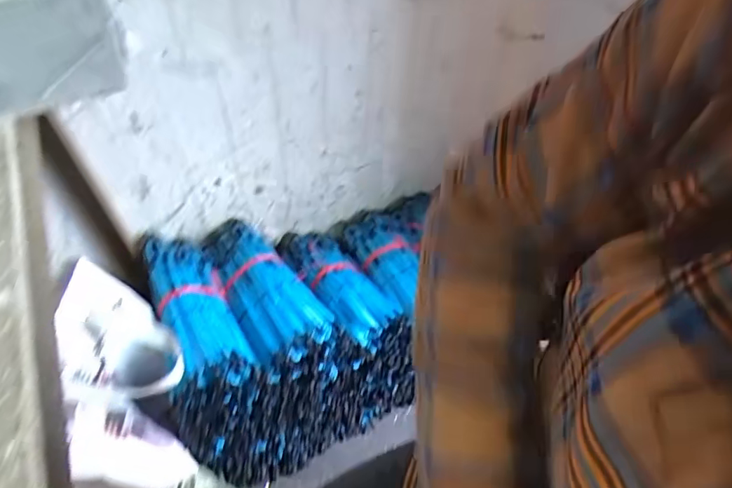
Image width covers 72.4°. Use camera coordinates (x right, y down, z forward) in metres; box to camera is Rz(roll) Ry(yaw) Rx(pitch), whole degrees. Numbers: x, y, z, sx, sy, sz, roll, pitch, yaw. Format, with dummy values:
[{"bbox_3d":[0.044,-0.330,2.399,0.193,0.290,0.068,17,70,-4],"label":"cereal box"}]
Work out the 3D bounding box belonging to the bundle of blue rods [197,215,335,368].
[{"bbox_3d":[-0.170,0.054,0.801,0.121,0.066,0.305,-24,57,-19],"label":"bundle of blue rods"}]

